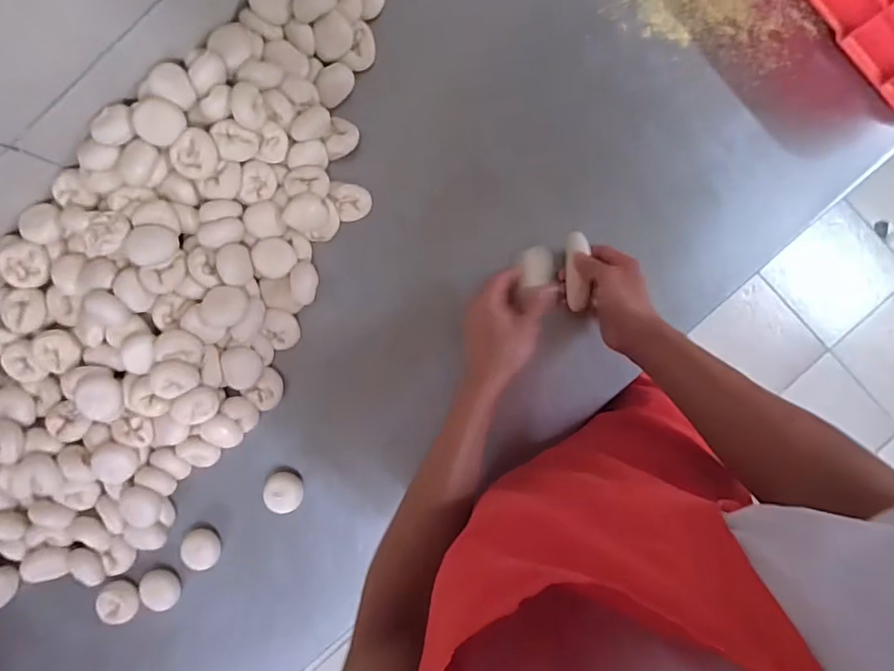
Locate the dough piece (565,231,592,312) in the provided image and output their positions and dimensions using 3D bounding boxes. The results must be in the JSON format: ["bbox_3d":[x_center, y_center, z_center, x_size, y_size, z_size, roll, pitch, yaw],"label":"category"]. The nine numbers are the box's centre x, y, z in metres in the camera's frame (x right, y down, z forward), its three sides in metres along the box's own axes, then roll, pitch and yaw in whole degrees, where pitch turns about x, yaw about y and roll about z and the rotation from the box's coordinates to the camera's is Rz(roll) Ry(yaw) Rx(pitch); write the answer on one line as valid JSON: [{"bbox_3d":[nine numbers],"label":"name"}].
[{"bbox_3d":[0.146,-0.073,0.588,0.024,0.024,0.090,0,83,2],"label":"dough piece"}]

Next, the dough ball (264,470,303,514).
[{"bbox_3d":[-0.200,0.192,0.630,0.047,0.027,0.045,0,92,2],"label":"dough ball"}]

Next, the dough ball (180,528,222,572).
[{"bbox_3d":[-0.302,0.260,0.640,0.044,0.025,0.044,0,92,2],"label":"dough ball"}]

